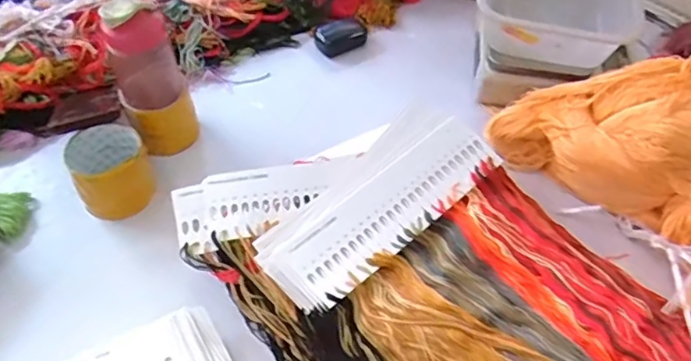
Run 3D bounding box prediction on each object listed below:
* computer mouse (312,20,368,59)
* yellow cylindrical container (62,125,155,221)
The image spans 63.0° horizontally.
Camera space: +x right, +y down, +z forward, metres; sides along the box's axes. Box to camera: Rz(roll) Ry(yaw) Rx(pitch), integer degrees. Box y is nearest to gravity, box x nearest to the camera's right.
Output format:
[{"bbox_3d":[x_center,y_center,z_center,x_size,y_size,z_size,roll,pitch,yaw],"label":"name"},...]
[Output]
[{"bbox_3d":[-0.003,-0.221,0.859,0.085,0.029,0.053,-25,57,-21],"label":"computer mouse"},{"bbox_3d":[-0.267,-0.010,0.648,0.080,0.075,0.084,2,52,-2],"label":"yellow cylindrical container"}]

